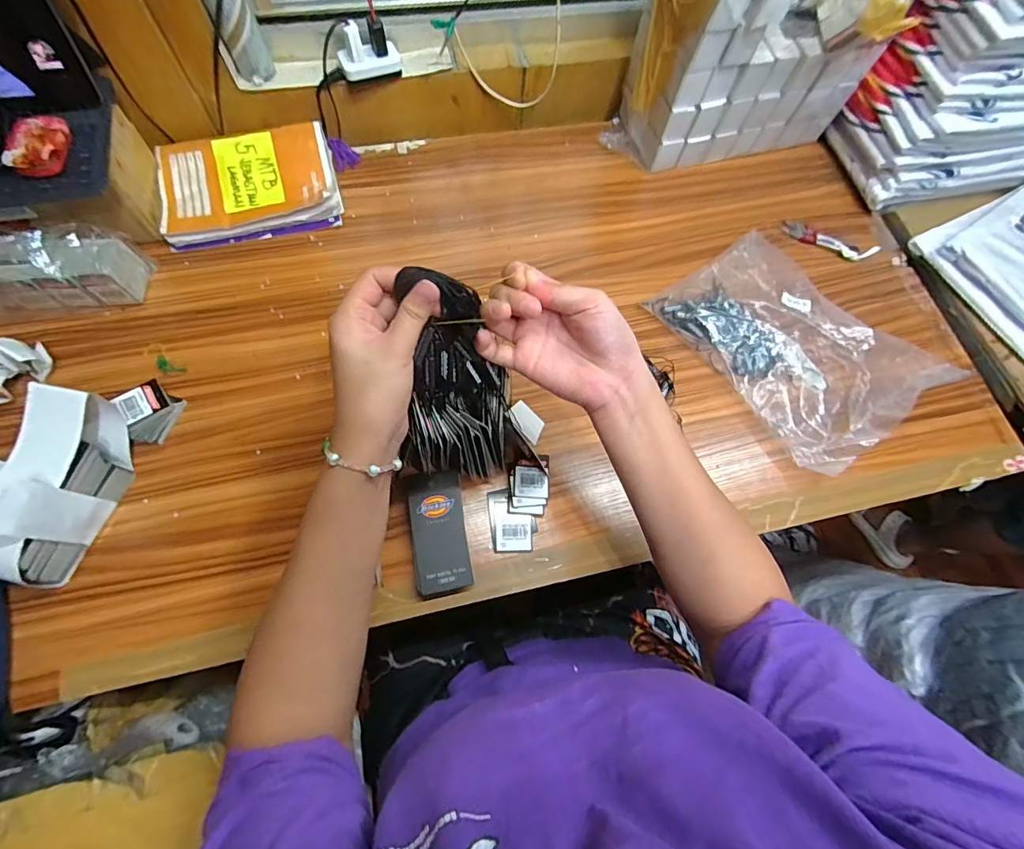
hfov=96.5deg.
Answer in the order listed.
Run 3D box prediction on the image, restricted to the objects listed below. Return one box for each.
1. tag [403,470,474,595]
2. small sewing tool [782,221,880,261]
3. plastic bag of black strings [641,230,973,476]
[{"bbox_3d":[-0.071,0.104,0.445,0.053,0.022,0.111,-9,70,-8],"label":"tag"},{"bbox_3d":[0.427,-0.242,0.615,0.130,0.017,0.031,17,69,2],"label":"small sewing tool"},{"bbox_3d":[0.317,-0.098,0.524,0.177,0.063,0.275,-33,75,-15],"label":"plastic bag of black strings"}]

